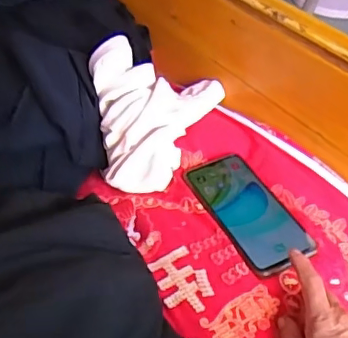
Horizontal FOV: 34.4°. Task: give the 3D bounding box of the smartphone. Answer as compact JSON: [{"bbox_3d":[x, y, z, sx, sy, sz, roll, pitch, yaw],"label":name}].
[{"bbox_3d":[0.076,0.042,0.606,0.072,0.013,0.161,-16,47,-22],"label":"smartphone"}]

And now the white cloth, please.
[{"bbox_3d":[-0.010,-0.071,0.676,0.158,0.090,0.168,-5,43,-12],"label":"white cloth"}]

